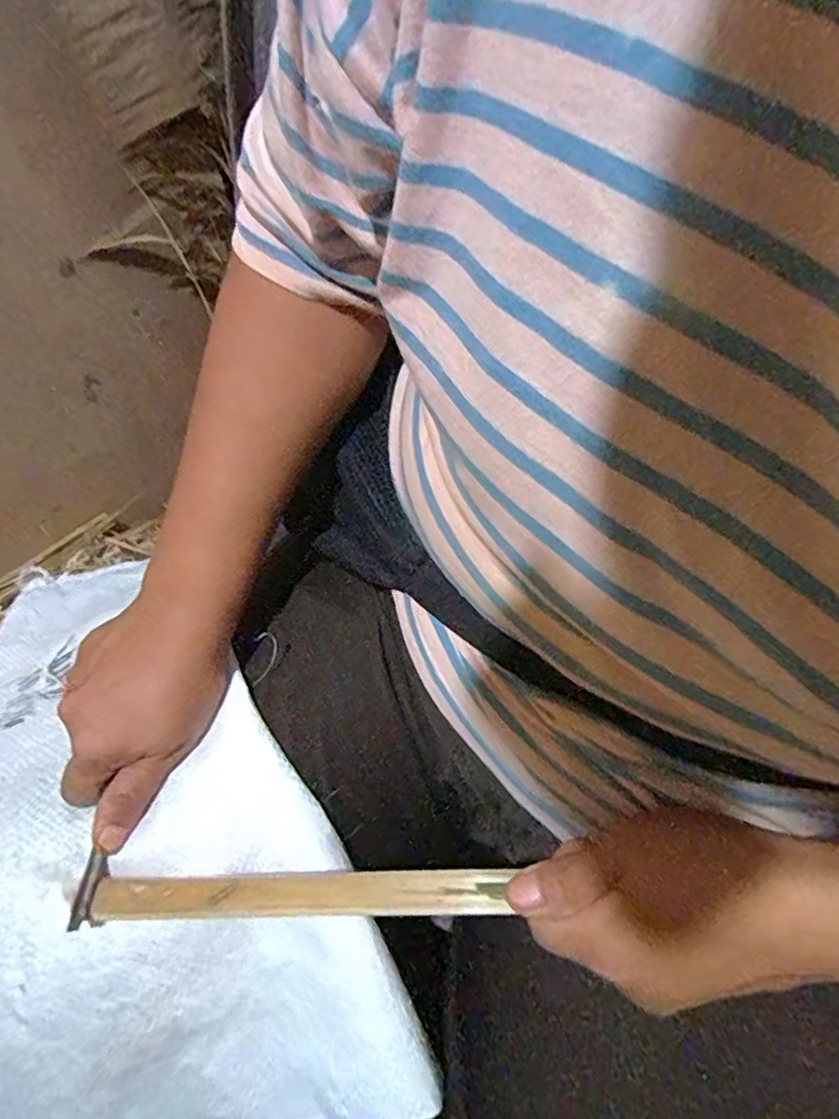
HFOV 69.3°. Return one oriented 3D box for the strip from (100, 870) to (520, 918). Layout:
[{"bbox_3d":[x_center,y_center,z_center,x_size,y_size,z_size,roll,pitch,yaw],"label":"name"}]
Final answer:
[{"bbox_3d":[-0.061,0.158,0.287,0.201,0.007,0.022,-5,39,10],"label":"strip"}]

